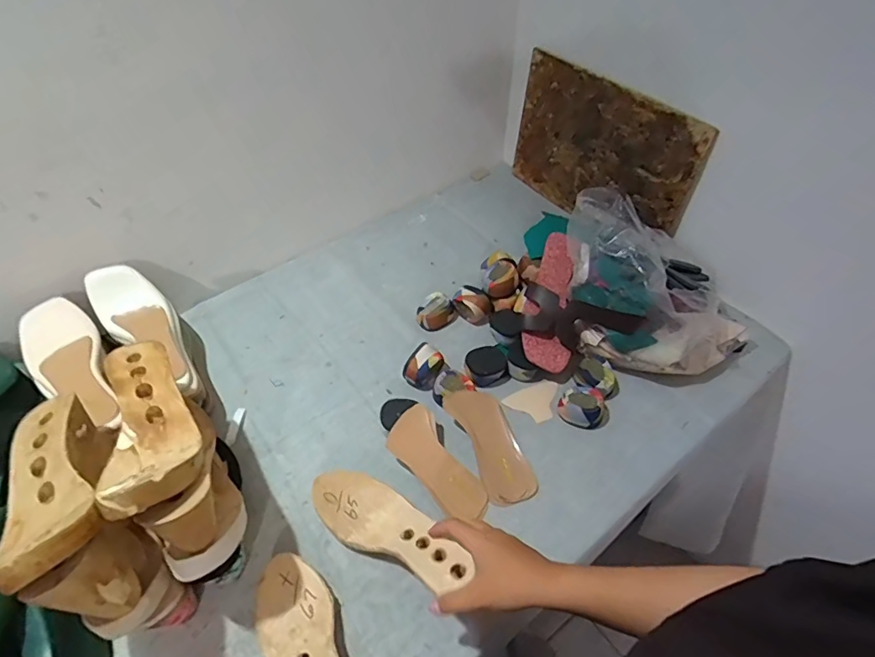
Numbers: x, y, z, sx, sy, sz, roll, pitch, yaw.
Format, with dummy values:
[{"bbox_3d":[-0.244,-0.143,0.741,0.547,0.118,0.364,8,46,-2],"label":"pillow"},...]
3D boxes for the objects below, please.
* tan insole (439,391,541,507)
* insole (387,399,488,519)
[{"bbox_3d":[0.074,0.155,0.684,0.072,0.016,0.162,-21,68,-17],"label":"tan insole"},{"bbox_3d":[0.003,0.179,0.667,0.070,0.009,0.158,-43,81,-11],"label":"insole"}]

